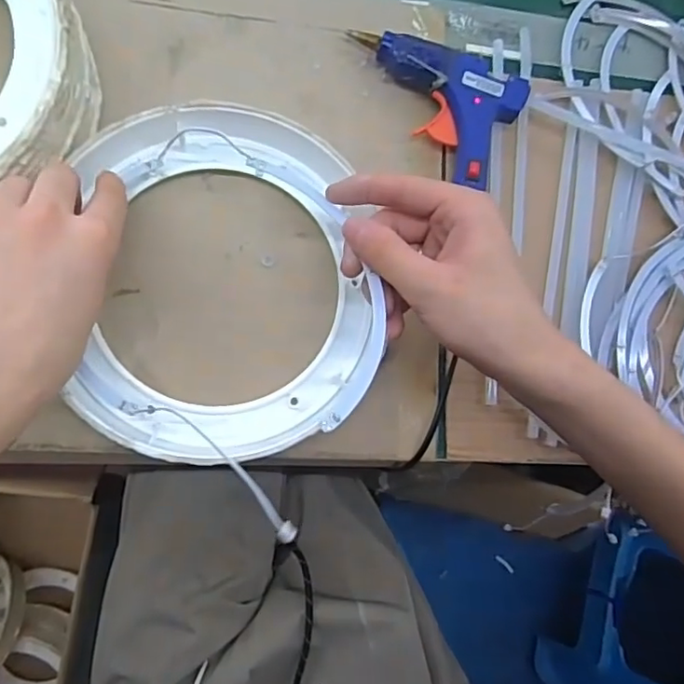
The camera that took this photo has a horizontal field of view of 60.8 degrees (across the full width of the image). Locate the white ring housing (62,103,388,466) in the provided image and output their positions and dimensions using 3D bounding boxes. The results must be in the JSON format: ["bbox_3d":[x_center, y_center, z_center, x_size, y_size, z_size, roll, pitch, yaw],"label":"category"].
[{"bbox_3d":[-0.064,-0.038,0.363,0.181,0.044,0.213,1,88,-9],"label":"white ring housing"}]

